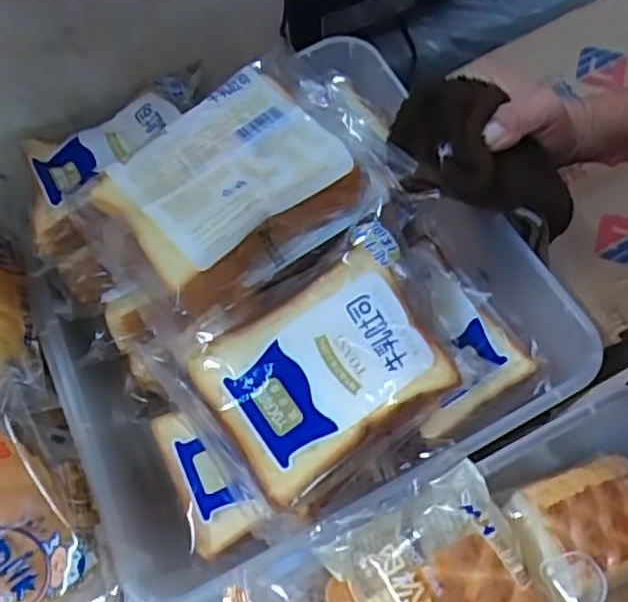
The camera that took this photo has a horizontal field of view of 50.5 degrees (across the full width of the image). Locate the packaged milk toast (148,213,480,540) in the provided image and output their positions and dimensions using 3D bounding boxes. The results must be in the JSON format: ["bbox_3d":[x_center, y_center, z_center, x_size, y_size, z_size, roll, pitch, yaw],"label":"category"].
[{"bbox_3d":[0.005,0.032,0.317,0.120,0.030,0.092,-33,93,-4],"label":"packaged milk toast"}]

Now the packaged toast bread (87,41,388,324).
[{"bbox_3d":[-0.033,-0.050,0.318,0.120,0.056,0.075,-32,68,-12],"label":"packaged toast bread"}]

